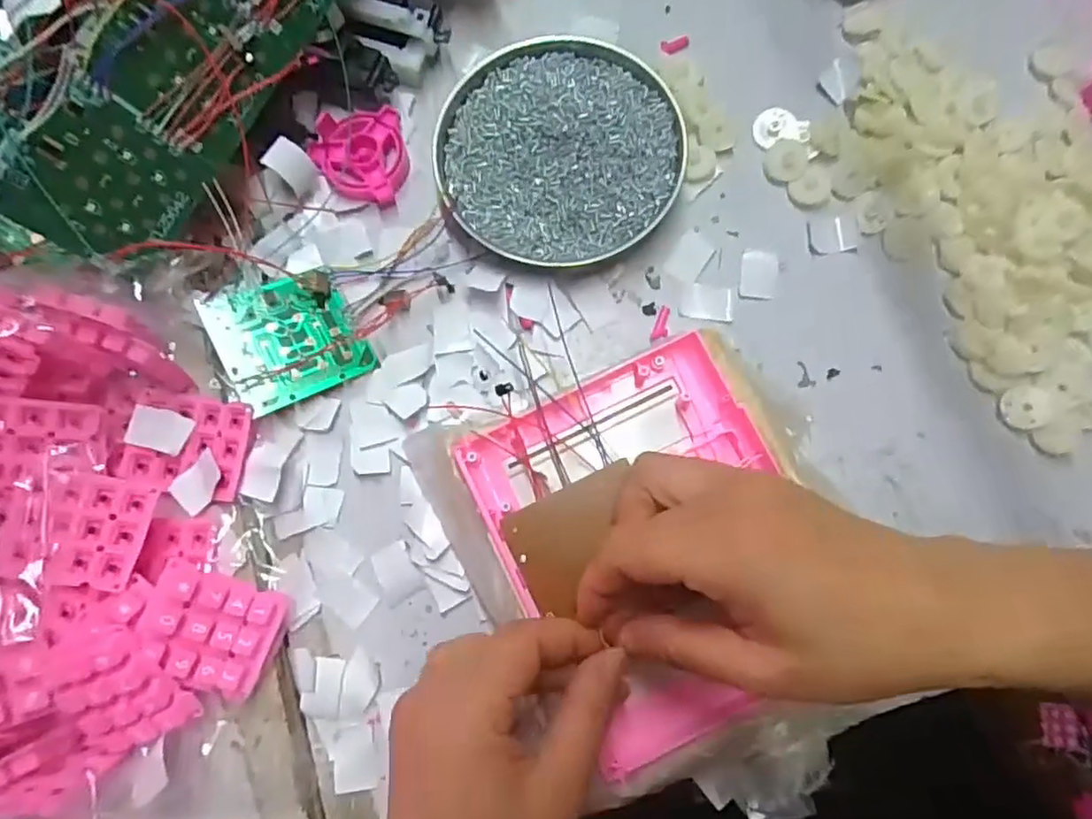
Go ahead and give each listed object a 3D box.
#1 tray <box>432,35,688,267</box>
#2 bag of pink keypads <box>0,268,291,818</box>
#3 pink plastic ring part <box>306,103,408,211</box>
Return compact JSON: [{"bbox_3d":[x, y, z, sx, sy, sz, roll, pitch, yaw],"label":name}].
[{"bbox_3d":[0.006,-0.147,0.362,0.132,0.021,0.131,0,80,2],"label":"tray"},{"bbox_3d":[-0.251,0.061,0.289,0.210,0.093,0.235,-10,80,0],"label":"bag of pink keypads"},{"bbox_3d":[-0.105,-0.142,0.367,0.052,0.021,0.052,0,80,2],"label":"pink plastic ring part"}]

